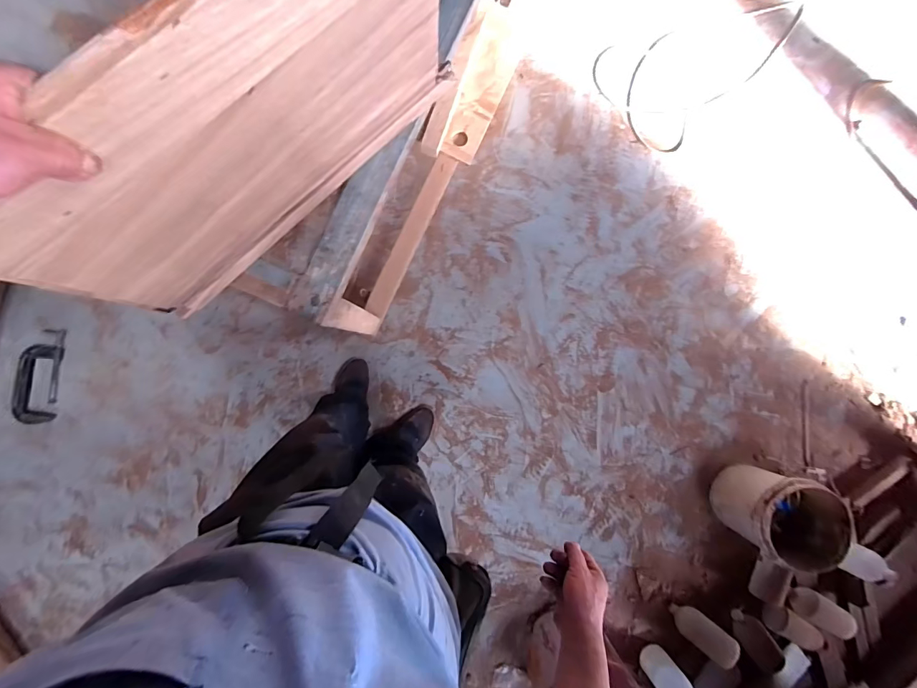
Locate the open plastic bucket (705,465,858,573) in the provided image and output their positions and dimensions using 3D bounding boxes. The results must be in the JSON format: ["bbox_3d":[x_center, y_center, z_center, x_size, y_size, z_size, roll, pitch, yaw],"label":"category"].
[{"bbox_3d":[0.996,0.531,1.254,0.320,0.229,0.260,28,88,-4],"label":"open plastic bucket"}]

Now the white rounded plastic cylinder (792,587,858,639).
[{"bbox_3d":[1.199,0.885,1.322,0.199,0.074,0.100,33,88,-4],"label":"white rounded plastic cylinder"}]

